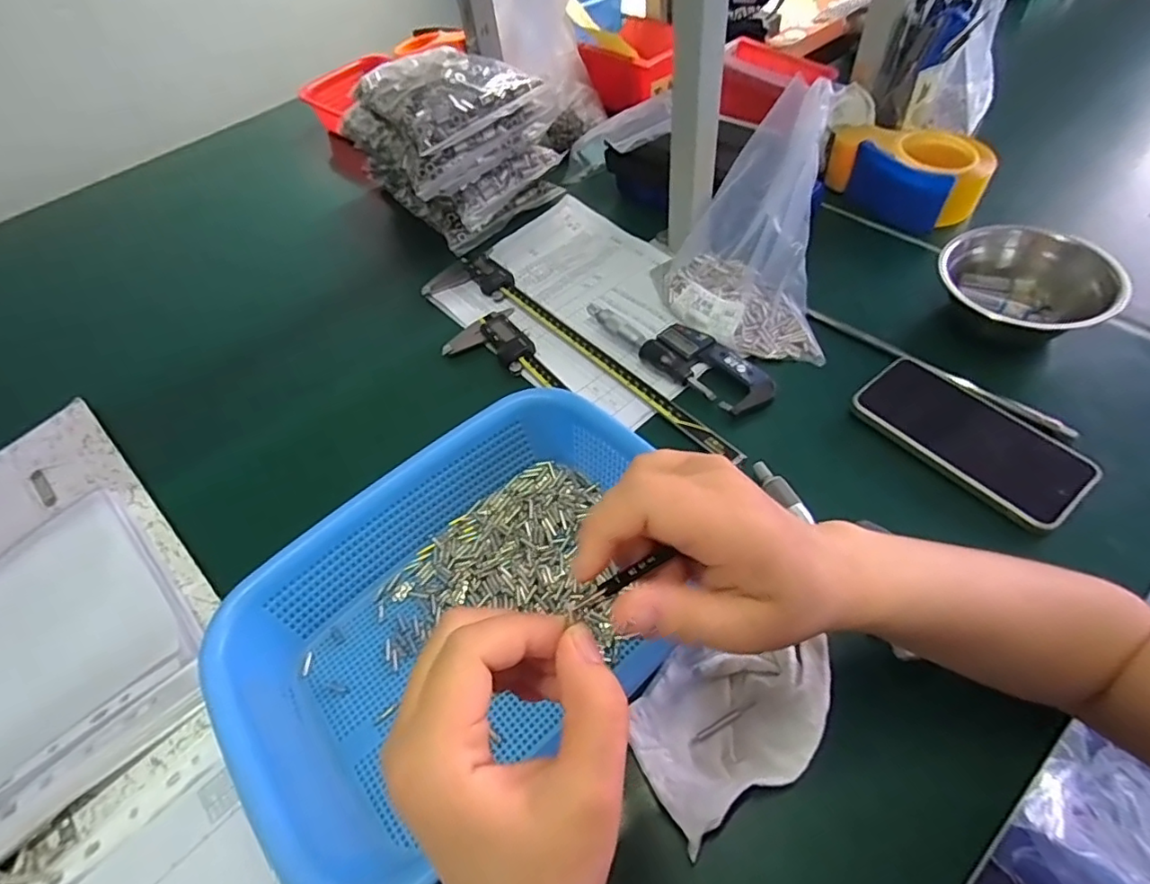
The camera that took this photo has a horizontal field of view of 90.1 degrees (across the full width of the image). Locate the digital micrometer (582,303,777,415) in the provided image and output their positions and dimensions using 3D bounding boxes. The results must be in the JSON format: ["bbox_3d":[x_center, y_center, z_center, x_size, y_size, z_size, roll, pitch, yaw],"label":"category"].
[{"bbox_3d":[0.093,-0.085,0.522,0.183,0.018,0.054,35,64,28],"label":"digital micrometer"}]

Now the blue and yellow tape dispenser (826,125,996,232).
[{"bbox_3d":[0.364,-0.297,0.626,0.096,0.061,0.150,-35,57,-18],"label":"blue and yellow tape dispenser"}]

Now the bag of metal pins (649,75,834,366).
[{"bbox_3d":[0.144,-0.178,0.474,0.081,0.181,0.178,-40,59,-21],"label":"bag of metal pins"}]

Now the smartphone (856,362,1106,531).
[{"bbox_3d":[0.301,-0.007,0.435,0.081,0.017,0.152,-34,59,-19],"label":"smartphone"}]

